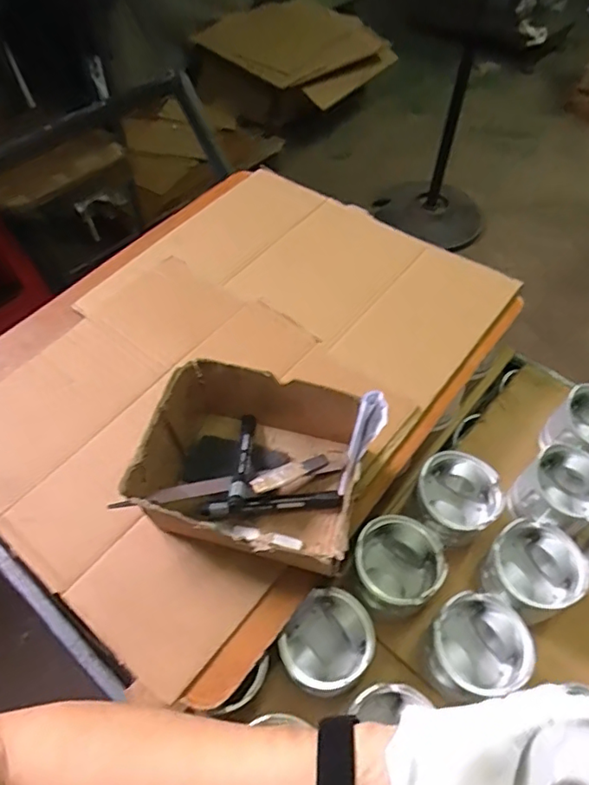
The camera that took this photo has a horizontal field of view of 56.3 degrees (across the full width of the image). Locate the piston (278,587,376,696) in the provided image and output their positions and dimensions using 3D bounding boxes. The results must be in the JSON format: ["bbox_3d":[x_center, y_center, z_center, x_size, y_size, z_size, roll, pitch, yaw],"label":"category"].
[{"bbox_3d":[0.033,0.261,0.570,0.090,0.064,0.094,35,61,21],"label":"piston"}]

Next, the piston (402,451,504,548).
[{"bbox_3d":[0.186,0.133,0.656,0.098,0.080,0.089,-34,62,-22],"label":"piston"}]

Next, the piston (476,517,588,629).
[{"bbox_3d":[0.256,0.198,0.603,0.092,0.073,0.095,0,55,0],"label":"piston"}]

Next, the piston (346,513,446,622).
[{"bbox_3d":[0.110,0.194,0.605,0.092,0.081,0.090,0,55,0],"label":"piston"}]

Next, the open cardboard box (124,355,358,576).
[{"bbox_3d":[-0.042,0.078,0.572,0.210,0.092,0.178,13,56,9],"label":"open cardboard box"}]

